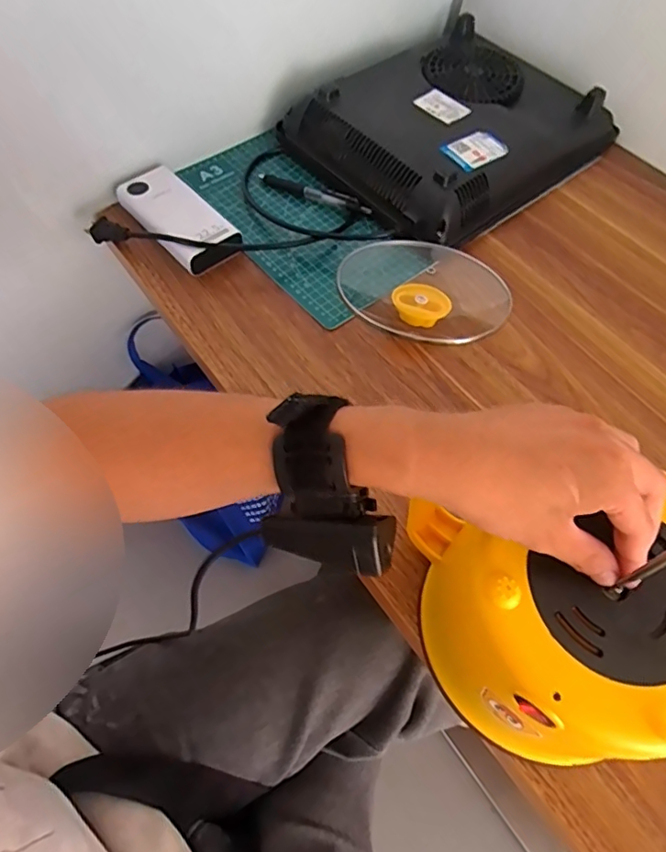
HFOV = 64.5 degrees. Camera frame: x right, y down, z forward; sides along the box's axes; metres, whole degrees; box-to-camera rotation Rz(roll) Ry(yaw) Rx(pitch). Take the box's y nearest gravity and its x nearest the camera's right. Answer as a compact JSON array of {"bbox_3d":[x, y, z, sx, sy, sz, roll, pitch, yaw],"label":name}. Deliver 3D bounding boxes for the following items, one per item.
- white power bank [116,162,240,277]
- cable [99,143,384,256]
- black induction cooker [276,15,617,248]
[{"bbox_3d":[-0.168,-0.223,0.569,0.070,0.033,0.151,-36,67,-21],"label":"white power bank"},{"bbox_3d":[-0.102,-0.254,0.586,0.300,0.031,0.183,-4,60,-5],"label":"cable"},{"bbox_3d":[0.146,-0.376,0.652,0.349,0.073,0.285,-36,67,-21],"label":"black induction cooker"}]

